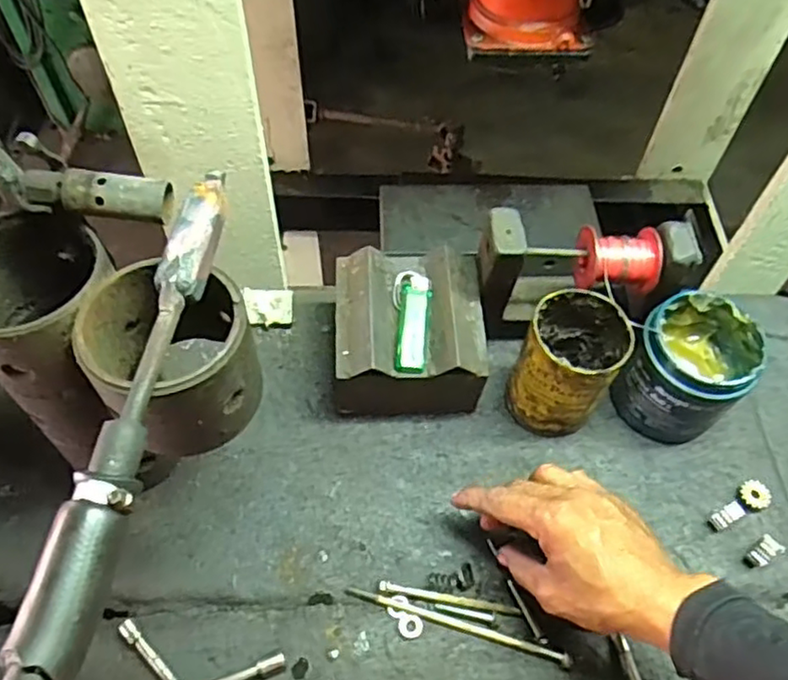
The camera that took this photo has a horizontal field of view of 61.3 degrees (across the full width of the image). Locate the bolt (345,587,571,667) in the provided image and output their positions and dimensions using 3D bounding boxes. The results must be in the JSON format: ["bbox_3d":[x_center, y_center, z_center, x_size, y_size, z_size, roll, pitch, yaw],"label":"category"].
[{"bbox_3d":[0.046,0.206,0.482,0.164,0.014,0.008,17,59,6],"label":"bolt"}]

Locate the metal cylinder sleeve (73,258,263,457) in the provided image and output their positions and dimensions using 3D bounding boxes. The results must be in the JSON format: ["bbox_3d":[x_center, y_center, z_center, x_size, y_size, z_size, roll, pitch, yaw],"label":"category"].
[{"bbox_3d":[-0.125,0.008,0.374,0.085,0.077,0.089,1,57,-1],"label":"metal cylinder sleeve"}]

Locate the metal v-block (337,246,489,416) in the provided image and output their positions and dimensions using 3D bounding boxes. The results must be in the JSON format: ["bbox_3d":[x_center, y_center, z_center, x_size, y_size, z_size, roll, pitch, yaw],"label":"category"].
[{"bbox_3d":[0.011,0.002,0.559,0.119,0.090,0.136,-3,57,-4],"label":"metal v-block"}]

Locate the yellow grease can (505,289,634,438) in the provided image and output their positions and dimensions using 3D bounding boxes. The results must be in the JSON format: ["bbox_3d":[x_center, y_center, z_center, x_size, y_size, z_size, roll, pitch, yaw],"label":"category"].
[{"bbox_3d":[0.137,0.021,0.541,0.068,0.110,0.074,2,59,-3],"label":"yellow grease can"}]

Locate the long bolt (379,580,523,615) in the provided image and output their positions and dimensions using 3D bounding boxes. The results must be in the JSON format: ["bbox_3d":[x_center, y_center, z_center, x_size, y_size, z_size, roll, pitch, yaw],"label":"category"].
[{"bbox_3d":[0.041,0.192,0.491,0.104,0.005,0.008,10,59,3],"label":"long bolt"}]

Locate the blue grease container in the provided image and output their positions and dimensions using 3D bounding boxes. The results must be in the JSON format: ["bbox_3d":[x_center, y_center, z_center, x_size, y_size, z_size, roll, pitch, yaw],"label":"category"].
[{"bbox_3d":[0.241,0.024,0.551,0.093,0.094,0.085,2,59,-3],"label":"blue grease container"}]

